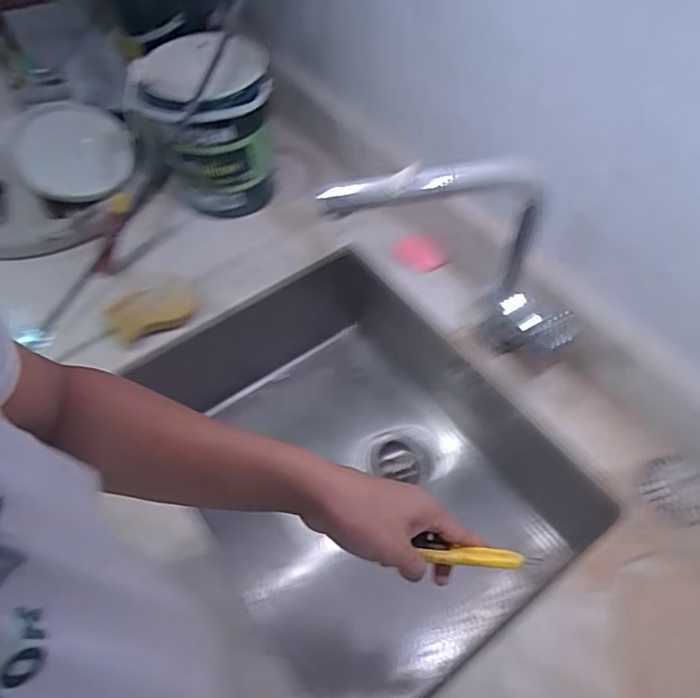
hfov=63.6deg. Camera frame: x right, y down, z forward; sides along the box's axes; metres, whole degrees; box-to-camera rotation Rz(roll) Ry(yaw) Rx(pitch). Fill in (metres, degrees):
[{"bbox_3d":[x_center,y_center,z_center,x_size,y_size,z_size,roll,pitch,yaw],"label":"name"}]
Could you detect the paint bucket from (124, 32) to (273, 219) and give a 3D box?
[{"bbox_3d":[-0.216,-0.348,0.898,0.183,0.219,0.194,-6,56,-3],"label":"paint bucket"}]

